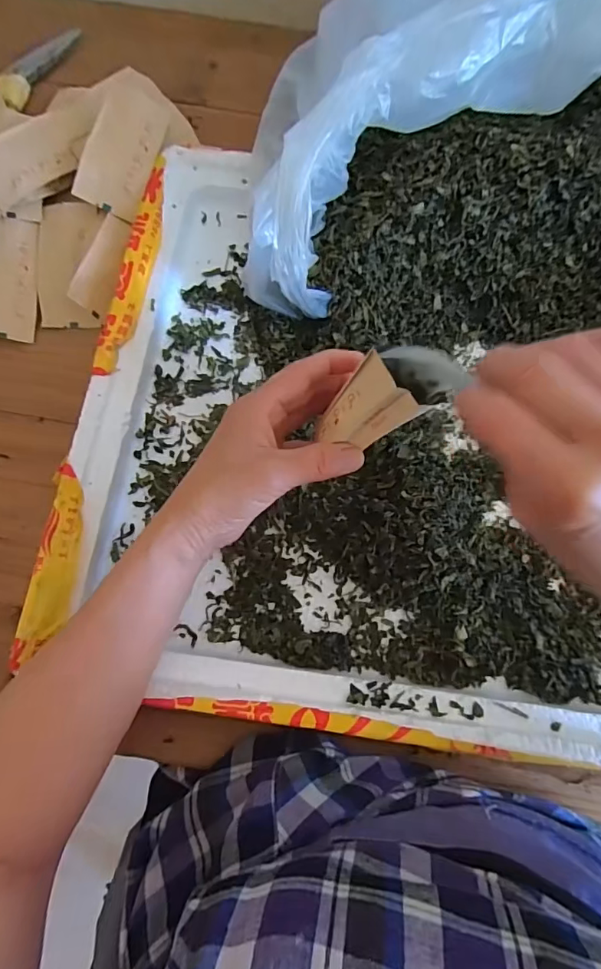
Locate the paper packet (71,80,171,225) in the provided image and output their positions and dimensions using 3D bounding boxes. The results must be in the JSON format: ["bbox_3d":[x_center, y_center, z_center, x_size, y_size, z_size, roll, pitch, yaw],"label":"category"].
[{"bbox_3d":[-0.150,-0.287,0.403,0.052,0.011,0.111,21,84,-35],"label":"paper packet"}]

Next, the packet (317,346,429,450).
[{"bbox_3d":[0.035,-0.039,0.269,0.040,0.062,0.007,47,43,1],"label":"packet"}]

